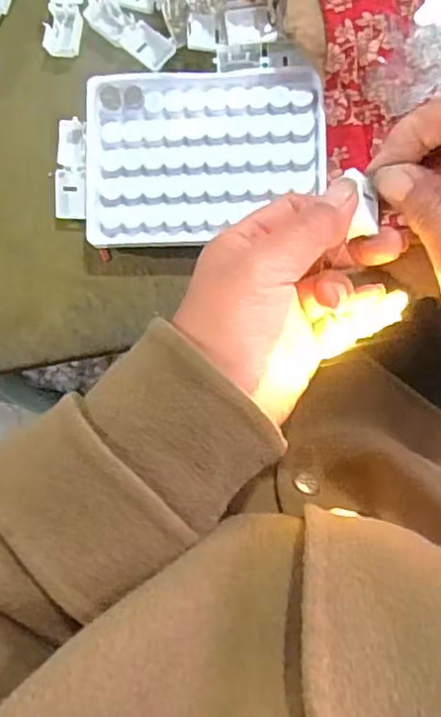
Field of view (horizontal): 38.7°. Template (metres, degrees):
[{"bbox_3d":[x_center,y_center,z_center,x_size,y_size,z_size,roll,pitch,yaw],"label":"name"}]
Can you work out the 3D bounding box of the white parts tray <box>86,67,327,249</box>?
[{"bbox_3d":[-0.009,-0.110,0.343,0.127,0.010,0.093,-1,89,5],"label":"white parts tray"}]

